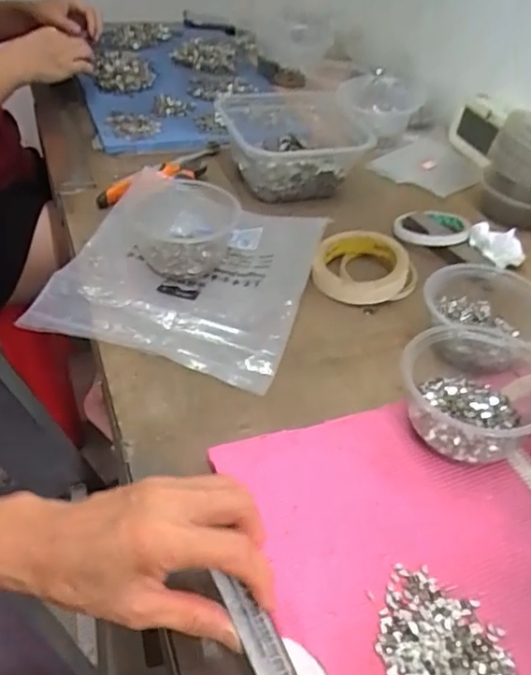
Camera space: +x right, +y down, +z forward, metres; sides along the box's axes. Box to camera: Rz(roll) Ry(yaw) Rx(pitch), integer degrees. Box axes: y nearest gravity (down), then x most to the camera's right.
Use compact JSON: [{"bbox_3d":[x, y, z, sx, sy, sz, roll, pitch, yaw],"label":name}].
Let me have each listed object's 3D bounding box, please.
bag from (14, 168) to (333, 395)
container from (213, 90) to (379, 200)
[{"bbox_3d":[-0.076,-0.081,0.617,0.239,0.036,0.267,14,44,10],"label":"bag"},{"bbox_3d":[0.034,-0.258,0.799,0.199,0.068,0.196,3,43,-2],"label":"container"}]

